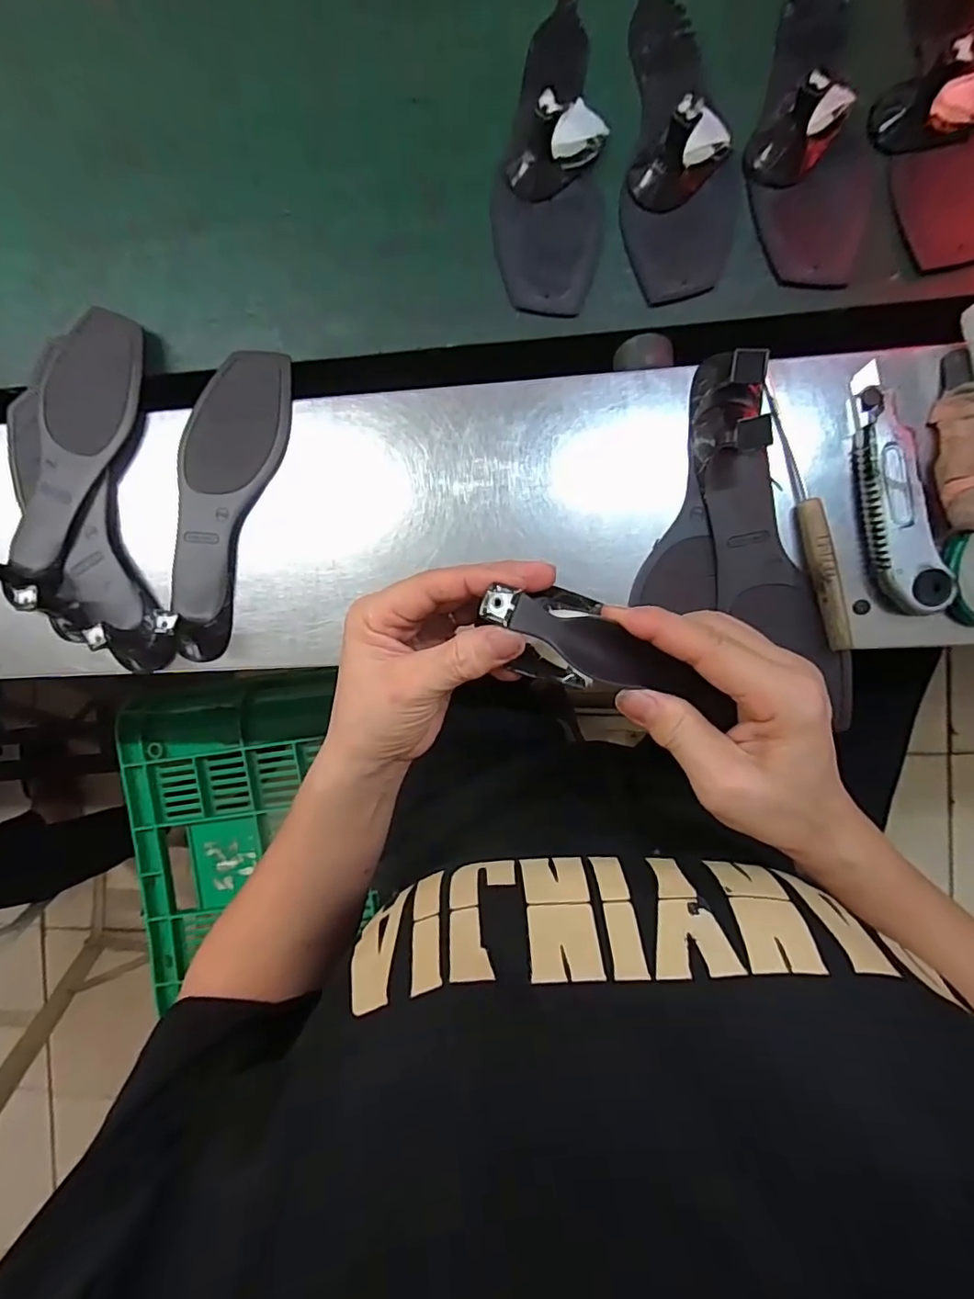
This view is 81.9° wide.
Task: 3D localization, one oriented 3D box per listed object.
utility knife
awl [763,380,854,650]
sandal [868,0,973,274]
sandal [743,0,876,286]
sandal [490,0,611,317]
[{"bbox_3d":[0.256,-0.101,0.356,0.035,0.018,0.158,-15,88,7],"label":"utility knife"},{"bbox_3d":[0.212,-0.088,0.365,0.015,0.012,0.177,-13,88,7],"label":"awl"},{"bbox_3d":[0.295,-0.363,0.354,0.079,0.042,0.217,-11,89,7],"label":"sandal"},{"bbox_3d":[0.208,-0.365,0.364,0.084,0.039,0.233,-5,89,7],"label":"sandal"},{"bbox_3d":[0.043,-0.356,0.381,0.076,0.043,0.226,2,90,7],"label":"sandal"}]

